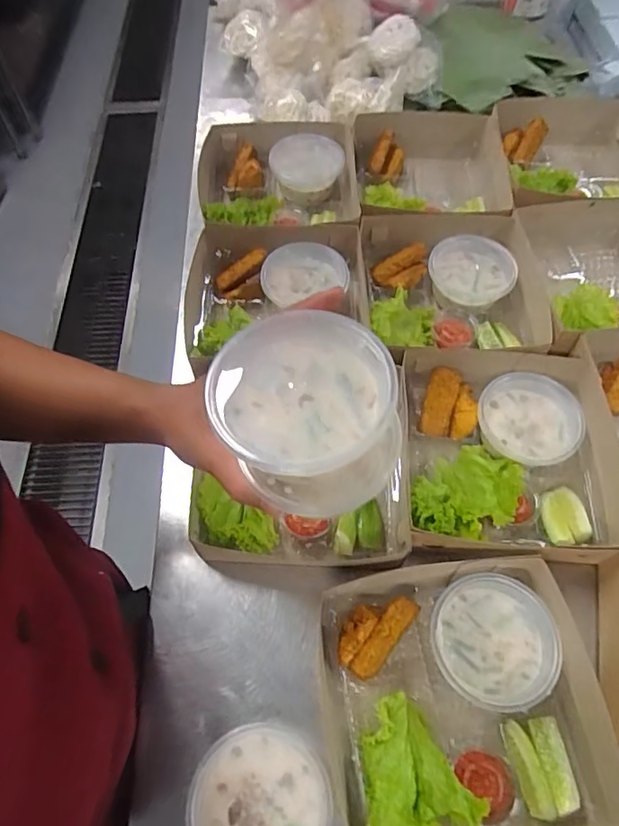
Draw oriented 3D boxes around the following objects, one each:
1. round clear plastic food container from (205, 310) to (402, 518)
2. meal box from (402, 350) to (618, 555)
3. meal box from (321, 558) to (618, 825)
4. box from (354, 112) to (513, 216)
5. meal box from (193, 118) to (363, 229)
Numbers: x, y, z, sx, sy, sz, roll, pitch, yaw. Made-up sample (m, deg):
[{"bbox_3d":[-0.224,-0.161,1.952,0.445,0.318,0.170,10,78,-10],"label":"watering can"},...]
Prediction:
[{"bbox_3d":[-0.002,0.000,0.319,0.103,0.060,0.101,0,60,0],"label":"round clear plastic food container"},{"bbox_3d":[0.205,0.039,0.551,0.211,0.056,0.226,2,60,2],"label":"meal box"},{"bbox_3d":[0.124,0.241,0.443,0.213,0.055,0.210,-6,60,-3],"label":"meal box"},{"bbox_3d":[0.179,-0.330,0.781,0.221,0.094,0.233,0,60,1],"label":"box"},{"bbox_3d":[-0.044,-0.312,0.750,0.222,0.065,0.219,-4,60,-2],"label":"meal box"}]

